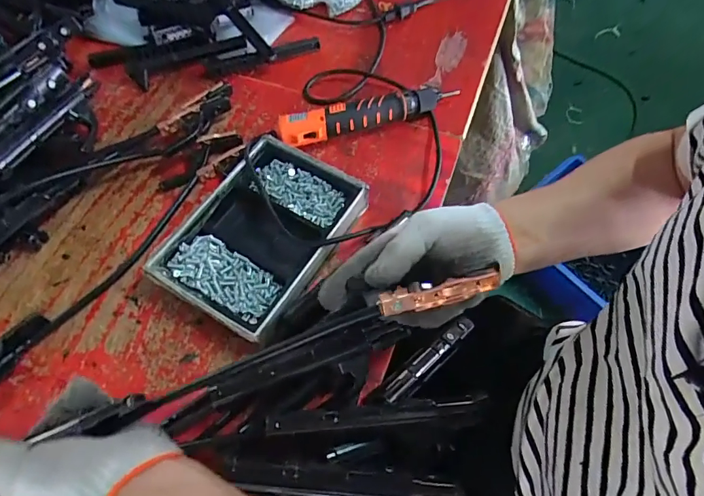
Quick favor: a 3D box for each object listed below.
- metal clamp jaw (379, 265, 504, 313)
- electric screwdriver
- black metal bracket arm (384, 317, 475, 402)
[{"bbox_3d":[0.066,0.033,0.341,0.092,0.011,0.016,-12,63,-8],"label":"metal clamp jaw"},{"bbox_3d":[0.030,-0.187,0.616,0.267,0.040,0.041,-20,63,-10],"label":"electric screwdriver"},{"bbox_3d":[0.092,0.123,0.506,0.024,0.012,0.177,44,41,19],"label":"black metal bracket arm"}]

